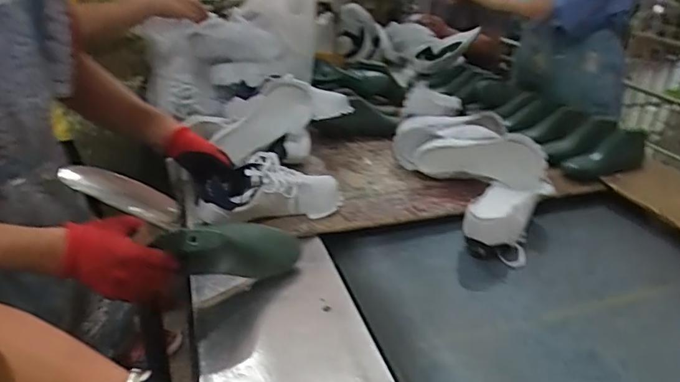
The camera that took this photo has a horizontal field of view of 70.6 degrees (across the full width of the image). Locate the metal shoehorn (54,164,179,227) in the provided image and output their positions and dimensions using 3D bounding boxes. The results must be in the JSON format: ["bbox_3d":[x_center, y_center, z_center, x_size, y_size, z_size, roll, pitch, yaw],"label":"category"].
[{"bbox_3d":[-0.268,0.003,0.598,0.144,0.025,0.045,26,21,-23],"label":"metal shoehorn"}]

